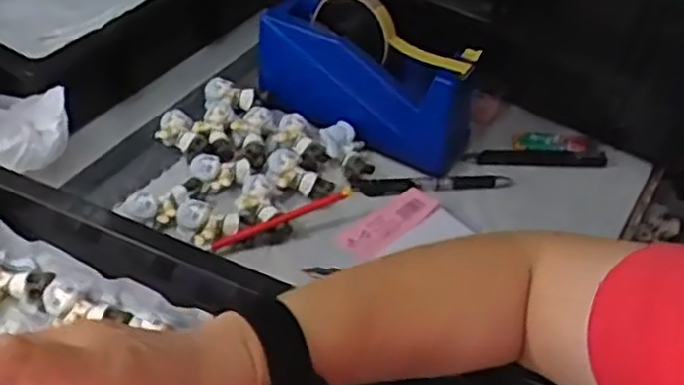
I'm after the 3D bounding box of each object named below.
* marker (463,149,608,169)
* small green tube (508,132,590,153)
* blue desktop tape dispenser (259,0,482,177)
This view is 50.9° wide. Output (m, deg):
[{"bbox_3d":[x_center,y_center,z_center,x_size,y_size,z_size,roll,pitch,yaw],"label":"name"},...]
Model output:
[{"bbox_3d":[0.173,-0.029,0.641,0.123,0.017,0.016,3,46,-2],"label":"marker"},{"bbox_3d":[0.187,-0.045,0.646,0.067,0.009,0.017,8,46,3],"label":"small green tube"},{"bbox_3d":[0.019,-0.105,0.630,0.202,0.109,0.060,28,50,20],"label":"blue desktop tape dispenser"}]

